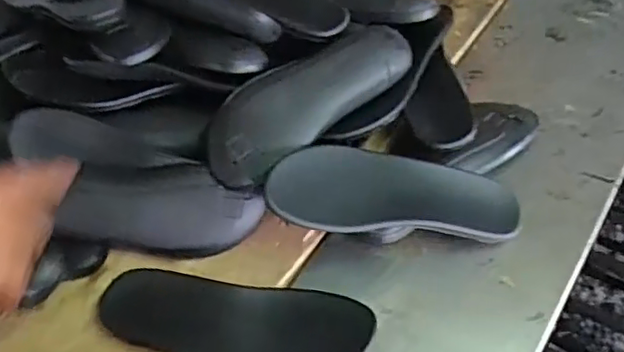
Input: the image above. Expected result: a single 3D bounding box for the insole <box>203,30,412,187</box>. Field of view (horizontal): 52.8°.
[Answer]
[{"bbox_3d":[-0.011,-0.094,0.690,0.254,0.023,0.112,-37,74,-13],"label":"insole"}]

